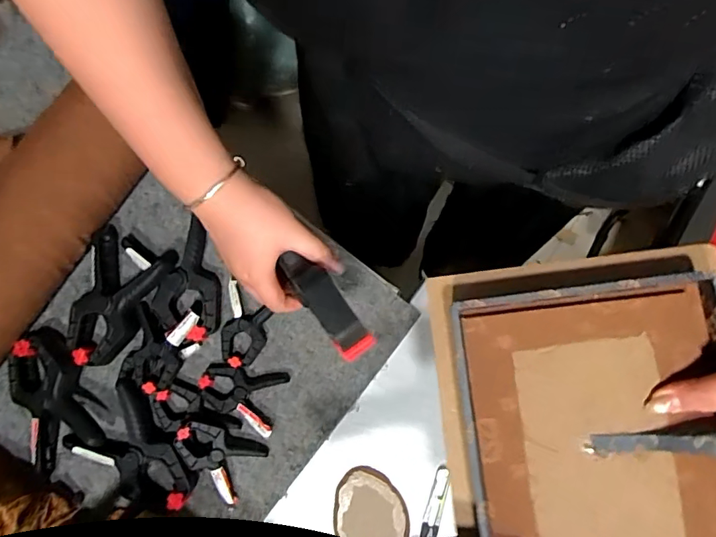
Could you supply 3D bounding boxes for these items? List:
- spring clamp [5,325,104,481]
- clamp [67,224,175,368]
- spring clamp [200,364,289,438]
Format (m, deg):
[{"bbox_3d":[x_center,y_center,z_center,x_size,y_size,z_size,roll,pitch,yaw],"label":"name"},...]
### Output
[{"bbox_3d":[-0.383,0.158,0.628,0.104,0.050,0.168,-24,79,-8],"label":"spring clamp"},{"bbox_3d":[-0.314,0.040,0.646,0.110,0.049,0.169,21,77,2],"label":"clamp"},{"bbox_3d":[-0.151,0.159,0.642,0.105,0.022,0.074,18,77,1],"label":"spring clamp"}]

